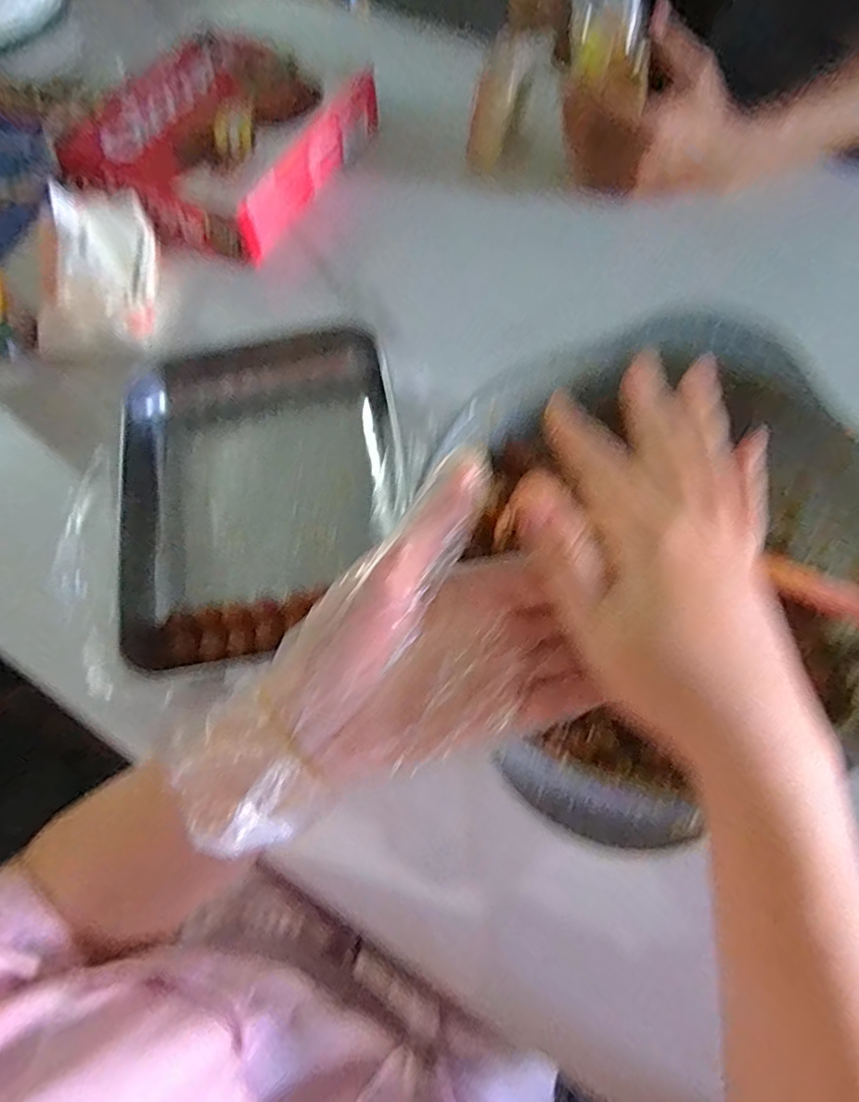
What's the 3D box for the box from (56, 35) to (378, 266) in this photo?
[{"bbox_3d":[-0.212,-0.422,0.596,0.229,0.065,0.247,27,70,13],"label":"box"}]

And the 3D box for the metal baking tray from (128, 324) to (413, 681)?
[{"bbox_3d":[-0.121,-0.044,0.442,0.201,0.055,0.239,-10,66,-2],"label":"metal baking tray"}]

